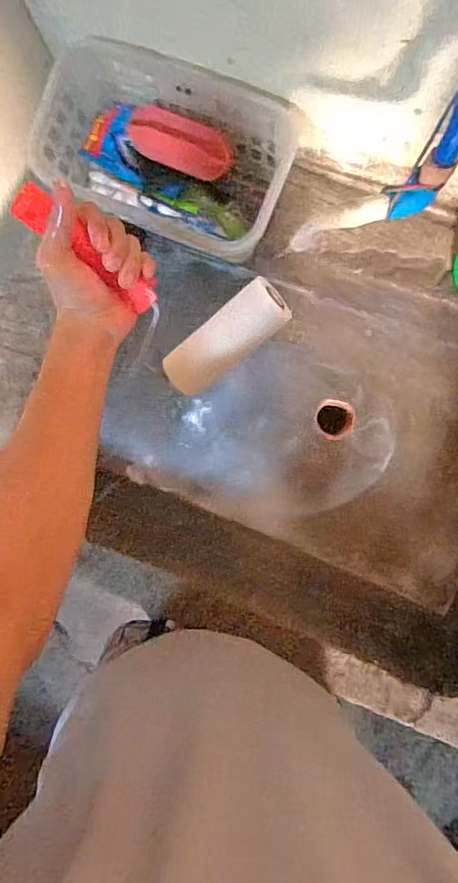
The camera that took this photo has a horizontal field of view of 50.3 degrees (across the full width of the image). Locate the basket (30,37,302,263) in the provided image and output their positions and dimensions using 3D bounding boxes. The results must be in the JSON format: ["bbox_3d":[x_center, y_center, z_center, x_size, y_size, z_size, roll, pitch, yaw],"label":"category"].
[{"bbox_3d":[-0.071,-0.328,0.572,0.291,0.104,0.167,25,89,7],"label":"basket"}]

